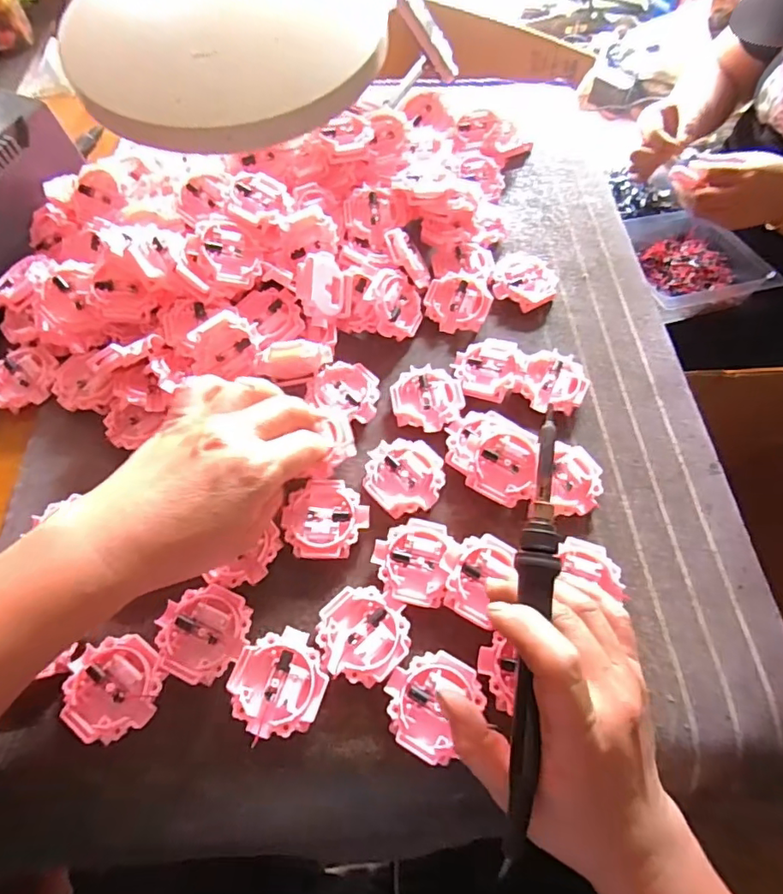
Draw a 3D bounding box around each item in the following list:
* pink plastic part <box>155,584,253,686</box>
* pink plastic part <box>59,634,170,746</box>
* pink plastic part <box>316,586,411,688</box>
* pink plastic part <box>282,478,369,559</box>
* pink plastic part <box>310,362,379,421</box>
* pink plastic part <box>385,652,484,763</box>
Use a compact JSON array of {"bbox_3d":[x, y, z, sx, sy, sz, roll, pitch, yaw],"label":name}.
[{"bbox_3d":[-0.111,0.108,0.305,0.052,0.005,0.051,0,62,0],"label":"pink plastic part"},{"bbox_3d":[-0.156,0.134,0.291,0.053,0.006,0.051,0,62,0],"label":"pink plastic part"},{"bbox_3d":[-0.017,0.110,0.306,0.051,0.008,0.052,0,62,0],"label":"pink plastic part"},{"bbox_3d":[-0.043,0.046,0.340,0.054,0.008,0.052,0,62,0],"label":"pink plastic part"},{"bbox_3d":[-0.034,-0.043,0.389,0.048,0.008,0.046,6,62,3],"label":"pink plastic part"},{"bbox_3d":[0.022,0.141,0.288,0.049,0.005,0.052,34,67,16],"label":"pink plastic part"}]

